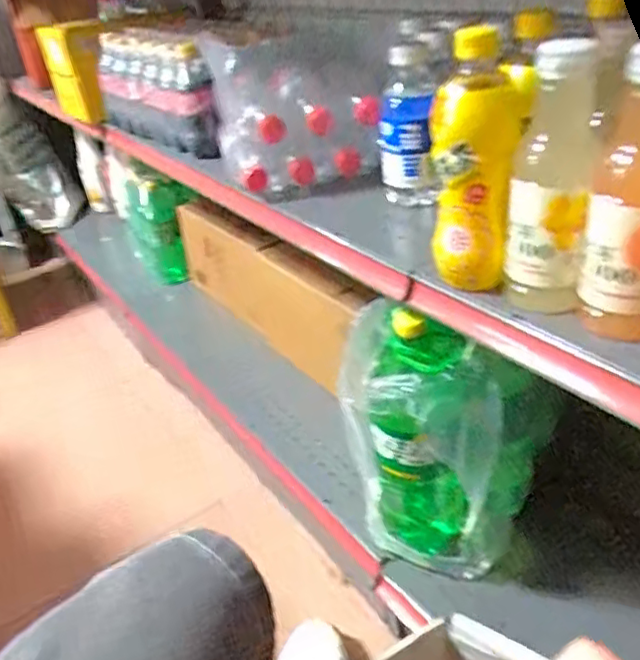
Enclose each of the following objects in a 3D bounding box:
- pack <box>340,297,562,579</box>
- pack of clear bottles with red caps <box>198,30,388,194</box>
[{"bbox_3d":[0.136,0.105,0.739,0.201,0.339,0.201,-26,38,-26],"label":"pack"},{"bbox_3d":[-0.034,-0.309,0.834,0.204,0.166,0.261,-14,34,-11],"label":"pack of clear bottles with red caps"}]

